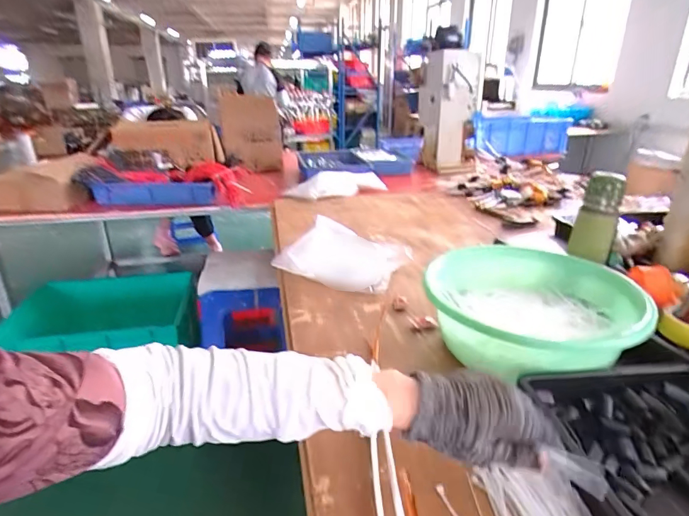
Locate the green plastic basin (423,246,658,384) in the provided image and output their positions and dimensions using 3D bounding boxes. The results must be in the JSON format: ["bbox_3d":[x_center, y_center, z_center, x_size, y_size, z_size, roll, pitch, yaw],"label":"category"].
[{"bbox_3d":[0.277,0.093,0.660,0.284,0.118,0.303,0,23,0],"label":"green plastic basin"}]

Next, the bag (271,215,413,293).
[{"bbox_3d":[0.002,-0.010,0.917,0.282,0.089,0.173,3,23,7],"label":"bag"}]

